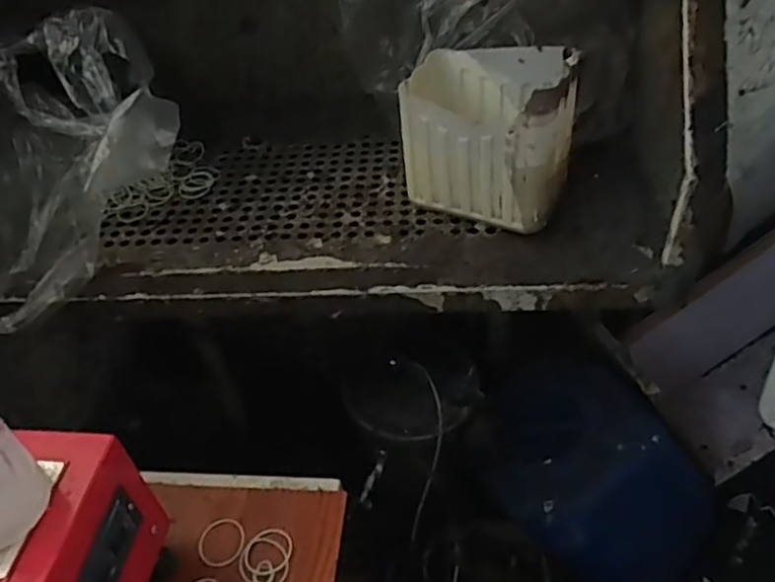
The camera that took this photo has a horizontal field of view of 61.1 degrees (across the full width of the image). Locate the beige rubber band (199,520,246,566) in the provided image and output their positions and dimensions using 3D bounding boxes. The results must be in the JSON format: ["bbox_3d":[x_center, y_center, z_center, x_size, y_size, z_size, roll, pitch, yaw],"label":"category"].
[{"bbox_3d":[-0.169,0.256,0.671,0.047,0.004,0.048,-3,45,3],"label":"beige rubber band"}]

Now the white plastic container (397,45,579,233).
[{"bbox_3d":[0.127,-0.186,0.828,0.195,0.195,0.144,22,52,26],"label":"white plastic container"}]

